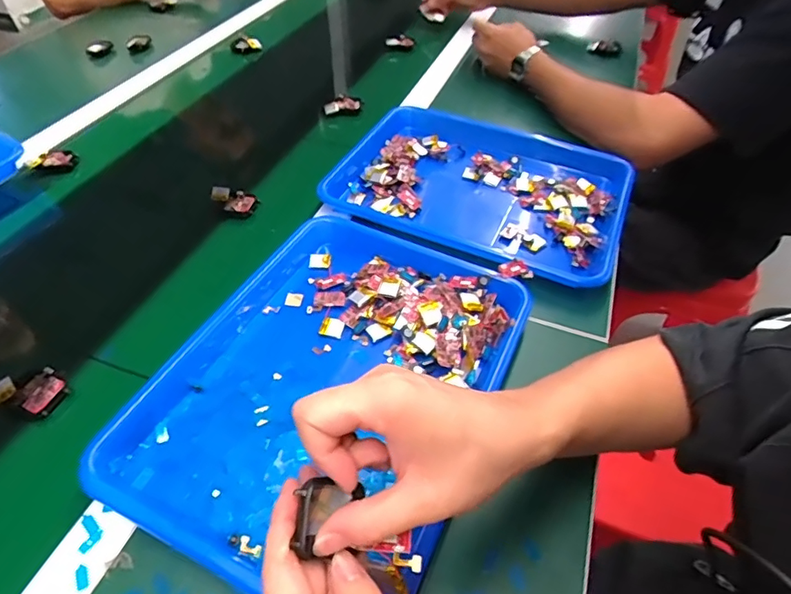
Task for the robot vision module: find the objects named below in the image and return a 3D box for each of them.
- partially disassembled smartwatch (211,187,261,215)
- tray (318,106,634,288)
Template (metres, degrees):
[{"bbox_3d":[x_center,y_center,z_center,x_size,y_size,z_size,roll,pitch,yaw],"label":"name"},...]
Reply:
[{"bbox_3d":[-0.194,-0.117,0.596,0.053,0.023,0.033,18,50,14],"label":"partially disassembled smartwatch"},{"bbox_3d":[0.100,-0.138,0.621,0.354,0.042,0.258,19,51,15],"label":"tray"}]

